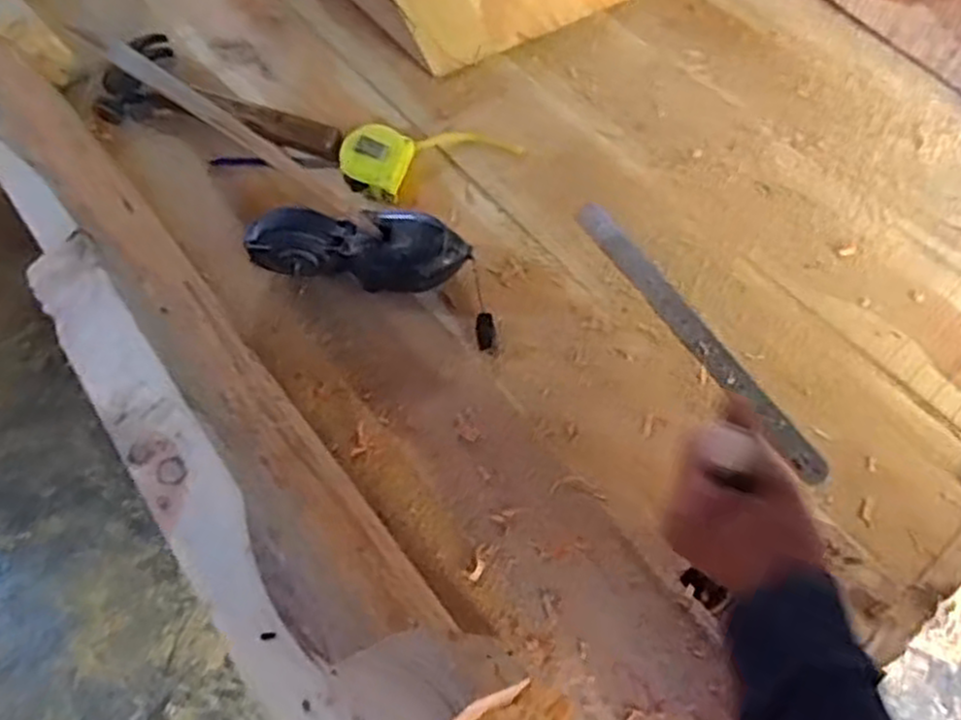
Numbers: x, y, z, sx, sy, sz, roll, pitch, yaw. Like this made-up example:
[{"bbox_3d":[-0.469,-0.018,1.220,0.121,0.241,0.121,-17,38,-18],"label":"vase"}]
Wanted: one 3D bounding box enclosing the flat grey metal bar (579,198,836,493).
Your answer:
[{"bbox_3d":[0.192,-0.024,0.697,0.030,0.005,0.318,-31,70,-15],"label":"flat grey metal bar"}]

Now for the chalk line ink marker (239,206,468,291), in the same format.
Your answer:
[{"bbox_3d":[-0.106,-0.103,0.696,0.190,0.068,0.071,10,66,4],"label":"chalk line ink marker"}]

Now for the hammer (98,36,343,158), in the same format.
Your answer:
[{"bbox_3d":[-0.259,-0.274,0.807,0.268,0.029,0.107,12,66,6],"label":"hammer"}]

